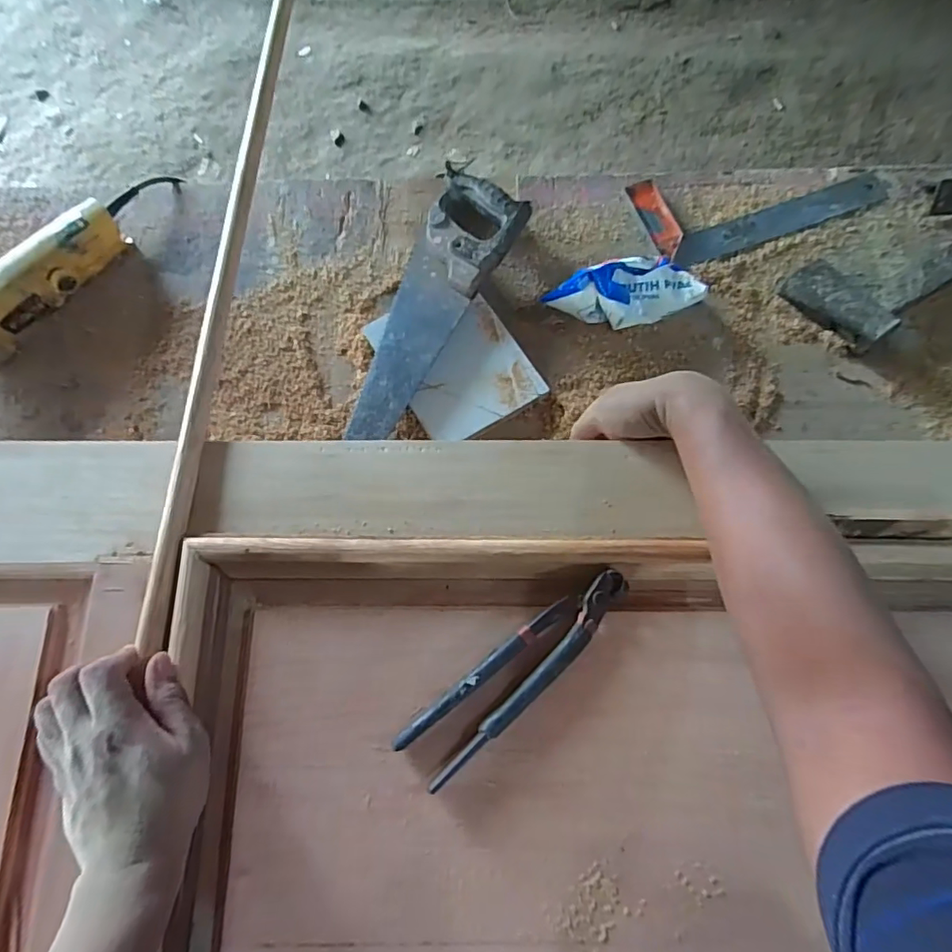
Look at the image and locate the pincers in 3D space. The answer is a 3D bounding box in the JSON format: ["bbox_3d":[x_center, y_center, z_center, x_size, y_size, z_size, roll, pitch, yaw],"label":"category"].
[{"bbox_3d":[0.036,0.151,0.428,0.212,0.019,0.048,-39,76,-9],"label":"pincers"}]

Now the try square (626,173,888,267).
[{"bbox_3d":[0.346,-0.338,0.656,0.303,0.013,0.119,-18,73,-4],"label":"try square"}]

